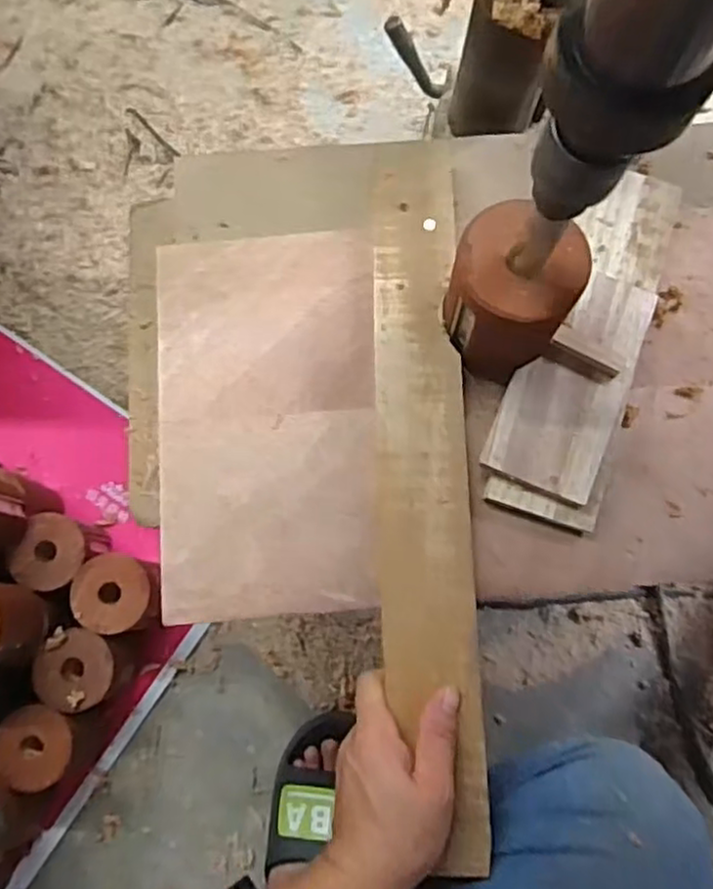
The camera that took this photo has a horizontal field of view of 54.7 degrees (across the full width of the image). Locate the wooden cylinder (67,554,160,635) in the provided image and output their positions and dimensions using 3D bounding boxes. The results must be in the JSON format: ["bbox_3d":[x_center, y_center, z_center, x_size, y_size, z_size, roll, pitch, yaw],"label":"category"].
[{"bbox_3d":[-0.251,0.160,0.745,0.078,0.090,0.077,16,78,2],"label":"wooden cylinder"}]

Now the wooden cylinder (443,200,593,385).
[{"bbox_3d":[0.098,-0.095,0.454,0.078,0.094,0.074,27,80,4],"label":"wooden cylinder"}]

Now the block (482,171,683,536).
[{"bbox_3d":[0.164,-0.077,0.494,0.084,0.027,0.267,19,79,3],"label":"block"}]

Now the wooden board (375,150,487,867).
[{"bbox_3d":[0.047,0.019,0.469,0.065,0.012,0.480,-2,78,-1],"label":"wooden board"}]

